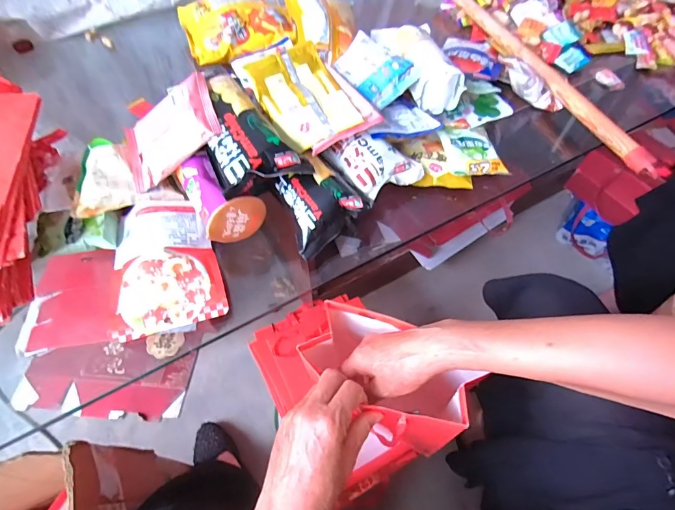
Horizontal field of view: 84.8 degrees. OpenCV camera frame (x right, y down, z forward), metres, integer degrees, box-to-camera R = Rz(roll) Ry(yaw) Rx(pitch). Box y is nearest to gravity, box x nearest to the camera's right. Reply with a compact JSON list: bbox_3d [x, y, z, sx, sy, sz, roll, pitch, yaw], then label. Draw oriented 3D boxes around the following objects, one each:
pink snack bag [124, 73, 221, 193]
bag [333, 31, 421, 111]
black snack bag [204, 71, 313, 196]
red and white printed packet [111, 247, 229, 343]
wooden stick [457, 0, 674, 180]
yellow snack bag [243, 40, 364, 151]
[{"bbox_3d":[-0.213,-0.157,0.466,0.135,0.020,0.098,-30,74,17],"label":"pink snack bag"},{"bbox_3d":[0.051,-0.268,0.535,0.110,0.026,0.094,39,75,3],"label":"bag"},{"bbox_3d":[-0.121,-0.160,0.463,0.104,0.040,0.194,-22,60,-18],"label":"black snack bag"},{"bbox_3d":[-0.191,0.039,0.417,0.119,0.012,0.092,-15,72,-8],"label":"red and white printed packet"},{"bbox_3d":[0.331,-0.347,0.642,0.031,0.016,0.608,-12,57,-12],"label":"wooden stick"},{"bbox_3d":[-0.045,-0.212,0.491,0.101,0.046,0.148,-24,60,-19],"label":"yellow snack bag"}]

